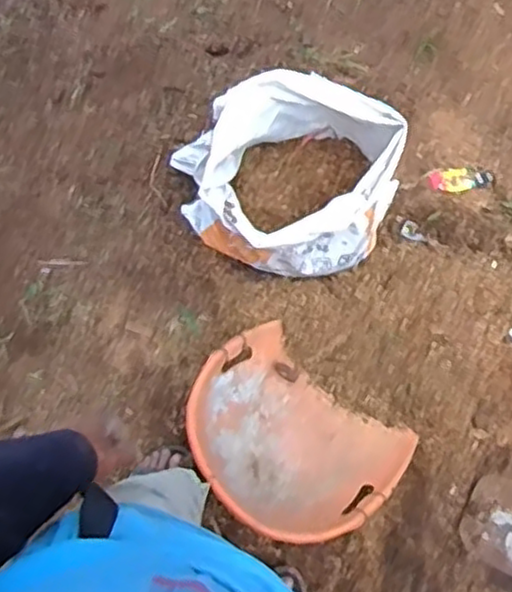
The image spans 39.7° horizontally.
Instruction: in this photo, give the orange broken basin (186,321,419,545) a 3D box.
[{"bbox_3d":[0.060,0.282,1.380,0.411,0.157,0.325,39,76,13],"label":"orange broken basin"}]

